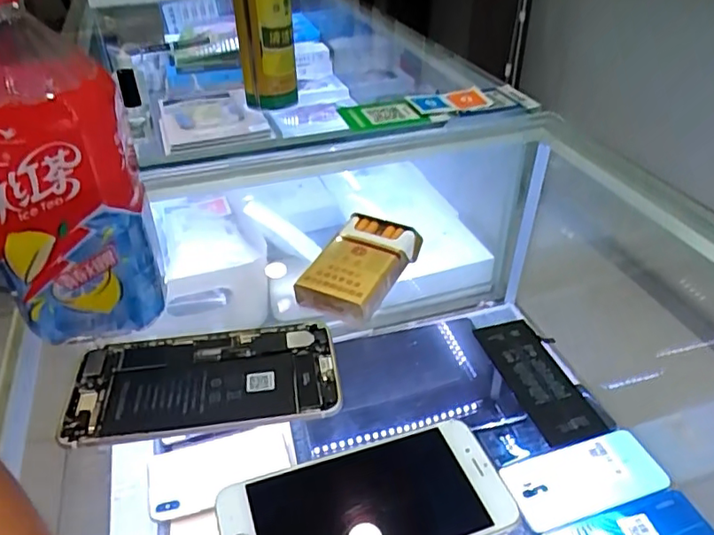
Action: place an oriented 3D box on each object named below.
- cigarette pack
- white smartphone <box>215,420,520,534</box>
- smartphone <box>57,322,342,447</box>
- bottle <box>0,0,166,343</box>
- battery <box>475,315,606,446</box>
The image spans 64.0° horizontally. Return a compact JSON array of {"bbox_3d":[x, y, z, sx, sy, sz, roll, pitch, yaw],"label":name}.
[{"bbox_3d":[0.005,-0.002,0.421,0.058,0.029,0.095,18,40,25],"label":"cigarette pack"},{"bbox_3d":[0.005,0.113,0.271,0.133,0.009,0.066,-13,37,-16],"label":"white smartphone"},{"bbox_3d":[-0.091,0.067,0.342,0.154,0.010,0.077,-7,36,-8],"label":"smartphone"},{"bbox_3d":[-0.178,-0.059,0.335,0.088,0.198,0.088,-15,38,-18],"label":"bottle"},{"bbox_3d":[0.109,0.067,0.346,0.035,0.008,0.093,-11,37,-13],"label":"battery"}]

